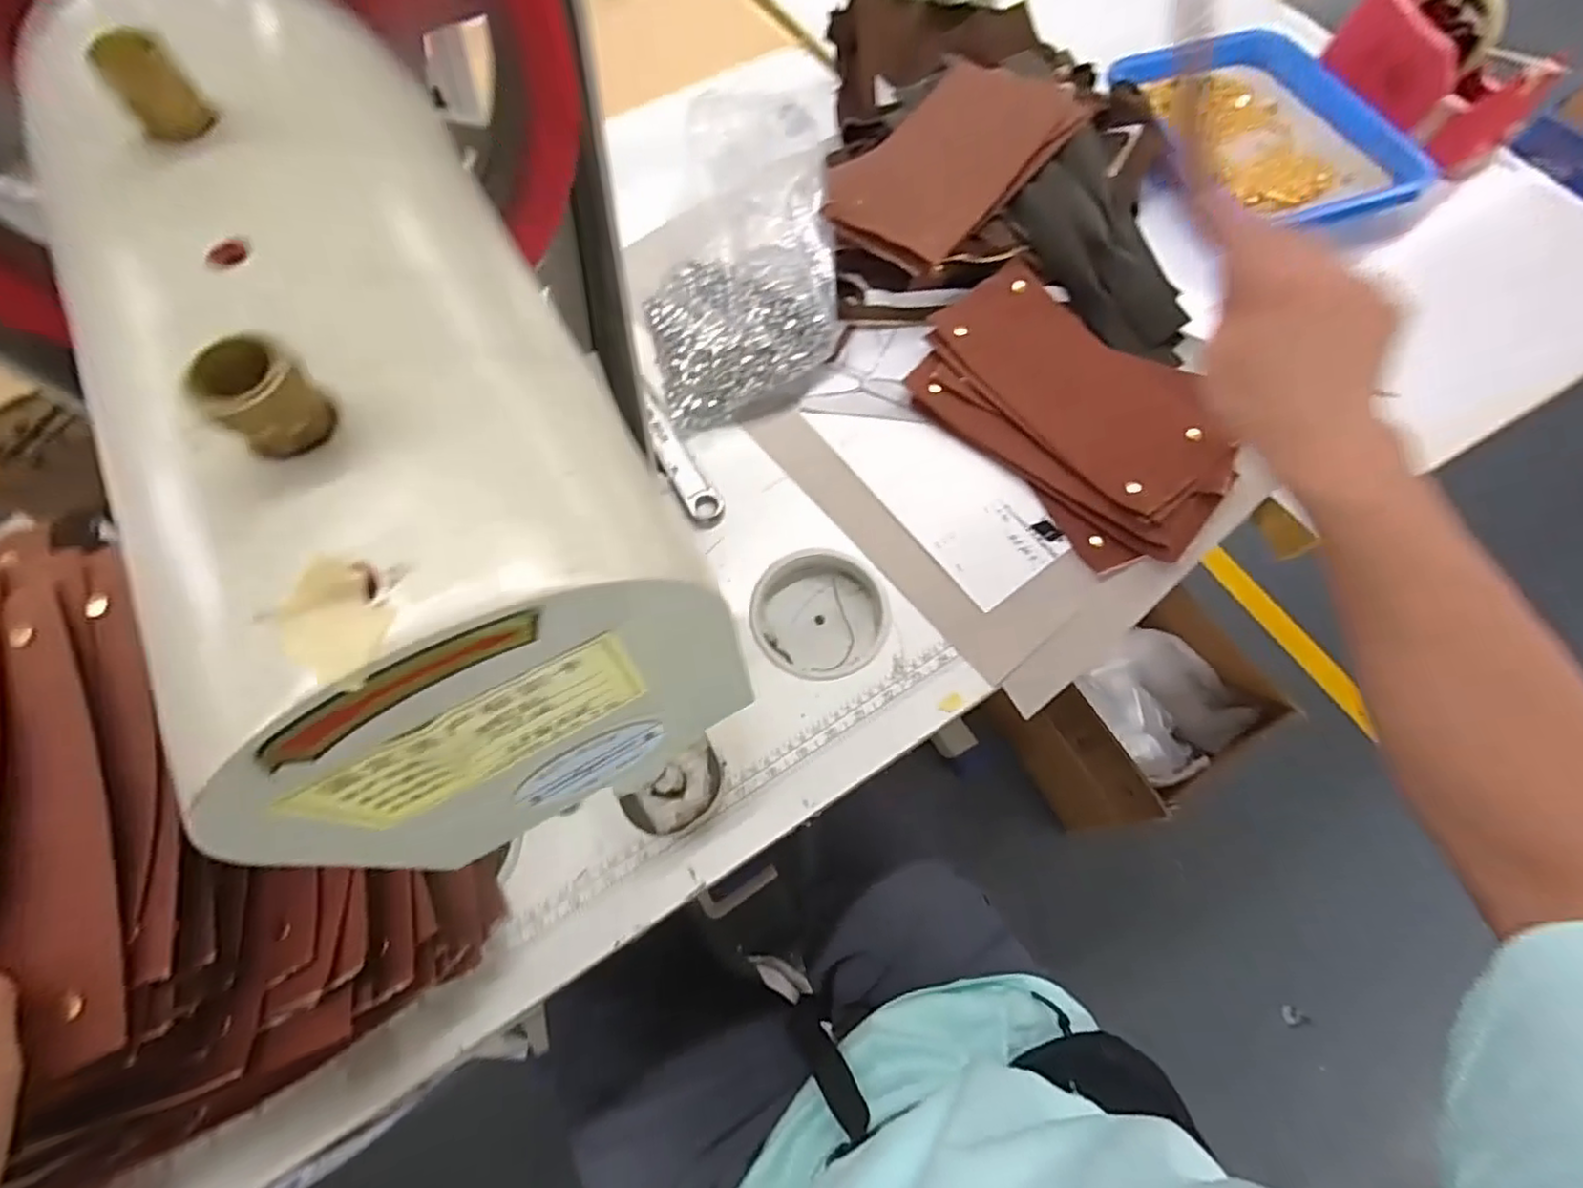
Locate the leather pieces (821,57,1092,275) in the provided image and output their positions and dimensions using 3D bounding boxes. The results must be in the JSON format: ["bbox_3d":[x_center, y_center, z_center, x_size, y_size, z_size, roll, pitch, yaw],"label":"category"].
[{"bbox_3d":[0.154,-0.413,0.626,0.151,0.017,0.293,31,70,14],"label":"leather pieces"}]

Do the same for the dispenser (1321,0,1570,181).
[{"bbox_3d":[0.657,-0.541,0.678,0.061,0.102,0.201,-24,69,-11],"label":"dispenser"}]

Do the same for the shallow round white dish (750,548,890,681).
[{"bbox_3d":[0.022,0.017,0.536,0.104,0.028,0.104,0,67,-1],"label":"shallow round white dish"}]

